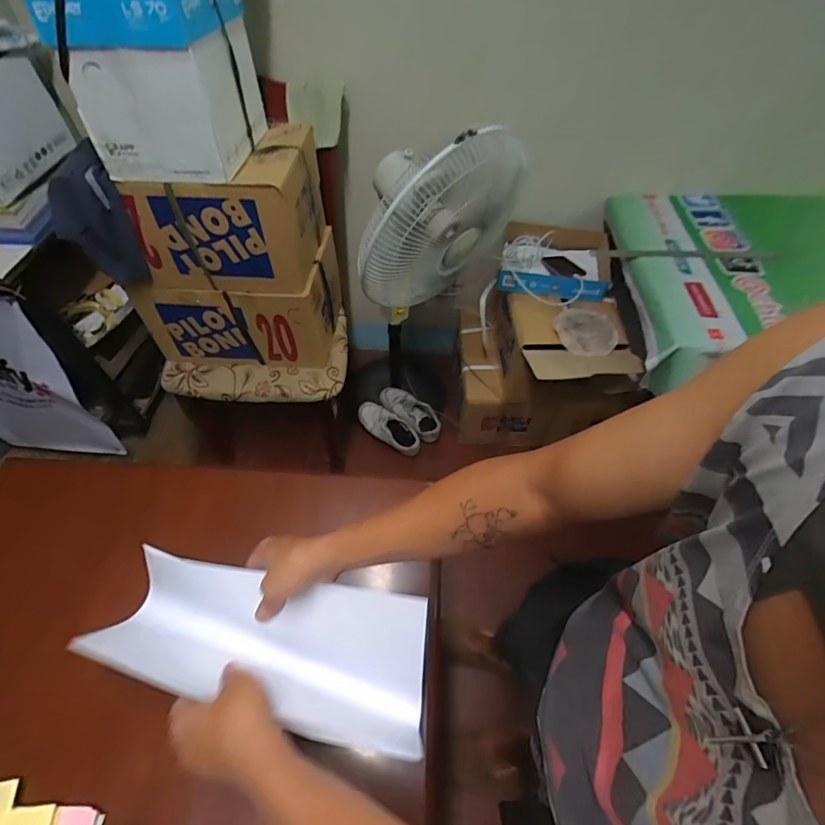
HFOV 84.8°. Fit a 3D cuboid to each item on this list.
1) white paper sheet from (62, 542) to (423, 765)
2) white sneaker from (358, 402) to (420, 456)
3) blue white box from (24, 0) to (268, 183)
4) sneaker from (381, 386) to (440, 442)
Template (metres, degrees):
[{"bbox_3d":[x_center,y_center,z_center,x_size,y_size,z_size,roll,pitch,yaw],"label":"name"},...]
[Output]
[{"bbox_3d":[-0.160,0.246,0.496,0.350,0.098,0.126,9,54,13],"label":"white paper sheet"},{"bbox_3d":[-0.081,0.052,1.577,0.255,0.076,0.084,36,60,6],"label":"white sneaker"},{"bbox_3d":[-0.442,-0.627,0.819,0.227,0.272,0.288,5,54,3],"label":"blue white box"},{"bbox_3d":[-0.007,-0.001,1.606,0.252,0.093,0.101,39,60,1],"label":"sneaker"}]

